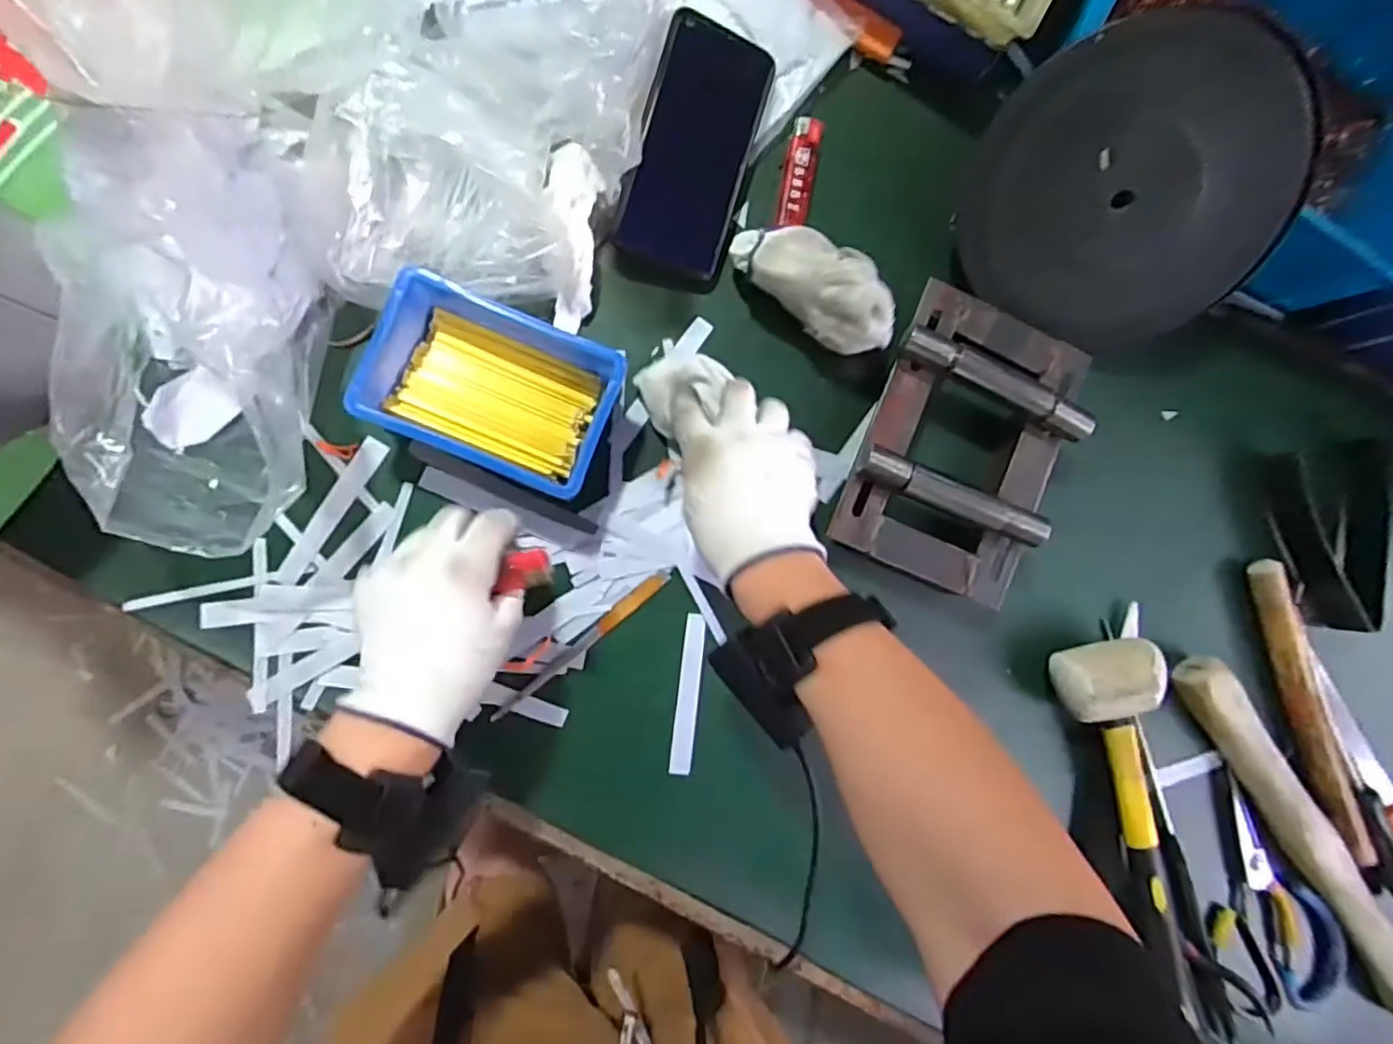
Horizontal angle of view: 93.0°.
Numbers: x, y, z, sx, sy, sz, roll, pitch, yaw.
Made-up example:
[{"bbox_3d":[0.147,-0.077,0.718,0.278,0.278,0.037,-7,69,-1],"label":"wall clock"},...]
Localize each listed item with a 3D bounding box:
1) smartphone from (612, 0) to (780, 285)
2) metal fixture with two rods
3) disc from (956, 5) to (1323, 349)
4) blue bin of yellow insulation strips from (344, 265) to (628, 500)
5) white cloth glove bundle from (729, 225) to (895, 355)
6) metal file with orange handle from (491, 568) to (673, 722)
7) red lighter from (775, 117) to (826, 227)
[{"bbox_3d":[-0.001,-0.253,0.451,0.074,0.012,0.154,16,98,-7],"label":"smartphone"},{"bbox_3d":[0.185,-0.053,0.455,0.139,0.044,0.196,22,86,-6],"label":"metal fixture with two rods"},{"bbox_3d":[0.278,-0.212,0.423,0.193,0.022,0.175,29,123,4],"label":"disc"},{"bbox_3d":[-0.126,-0.085,0.421,0.148,0.050,0.104,21,86,-6],"label":"blue bin of yellow insulation strips"},{"bbox_3d":[0.082,-0.160,0.439,0.116,0.054,0.051,38,85,-5],"label":"white cloth glove bundle"},{"bbox_3d":[-0.076,0.082,0.446,0.149,0.004,0.010,-40,94,-6],"label":"metal file with orange handle"},{"bbox_3d":[0.074,-0.249,0.470,0.022,0.010,0.079,12,87,-7],"label":"red lighter"}]

